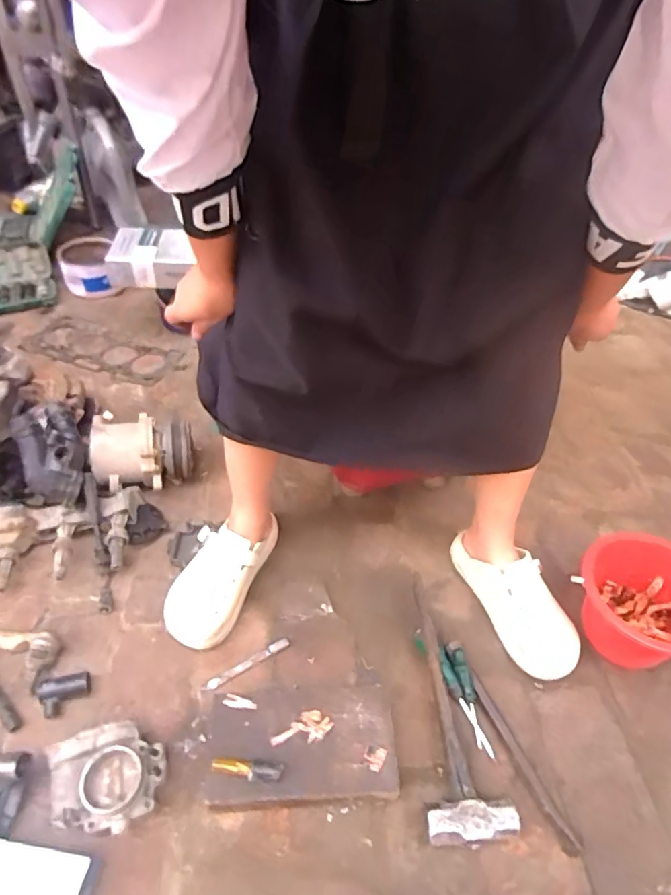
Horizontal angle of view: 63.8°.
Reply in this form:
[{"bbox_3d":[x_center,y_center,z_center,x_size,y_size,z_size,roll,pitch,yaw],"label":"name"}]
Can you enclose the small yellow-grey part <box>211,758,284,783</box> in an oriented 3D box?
[{"bbox_3d":[-0.101,0.365,0.615,0.080,0.014,0.022,8,46,5],"label":"small yellow-grey part"}]

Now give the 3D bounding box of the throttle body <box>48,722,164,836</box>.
[{"bbox_3d":[-0.265,0.391,0.635,0.117,0.063,0.107,-13,48,-14],"label":"throttle body"}]

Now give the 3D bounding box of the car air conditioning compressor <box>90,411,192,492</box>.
[{"bbox_3d":[-0.334,0.015,0.946,0.156,0.124,0.122,-3,46,-6],"label":"car air conditioning compressor"}]

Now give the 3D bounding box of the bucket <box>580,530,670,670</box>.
[{"bbox_3d":[0.455,0.234,0.787,0.155,0.146,0.175,-17,49,-18],"label":"bucket"}]

